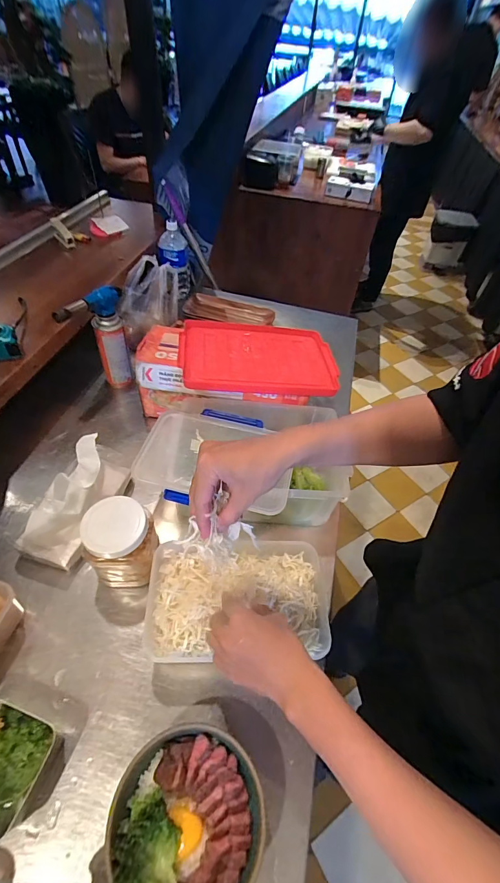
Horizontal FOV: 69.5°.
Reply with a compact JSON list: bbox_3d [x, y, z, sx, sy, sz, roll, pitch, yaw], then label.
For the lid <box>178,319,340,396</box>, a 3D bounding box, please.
[{"bbox_3d":[0.019,-0.181,0.752,0.317,0.028,0.210,0,50,-6],"label":"lid"}]

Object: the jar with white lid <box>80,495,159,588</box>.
[{"bbox_3d":[-0.193,0.153,0.545,0.089,0.120,0.088,3,50,-3],"label":"jar with white lid"}]

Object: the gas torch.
[{"bbox_3d":[-0.308,-0.205,0.767,0.052,0.220,0.151,19,51,10],"label":"gas torch"}]

